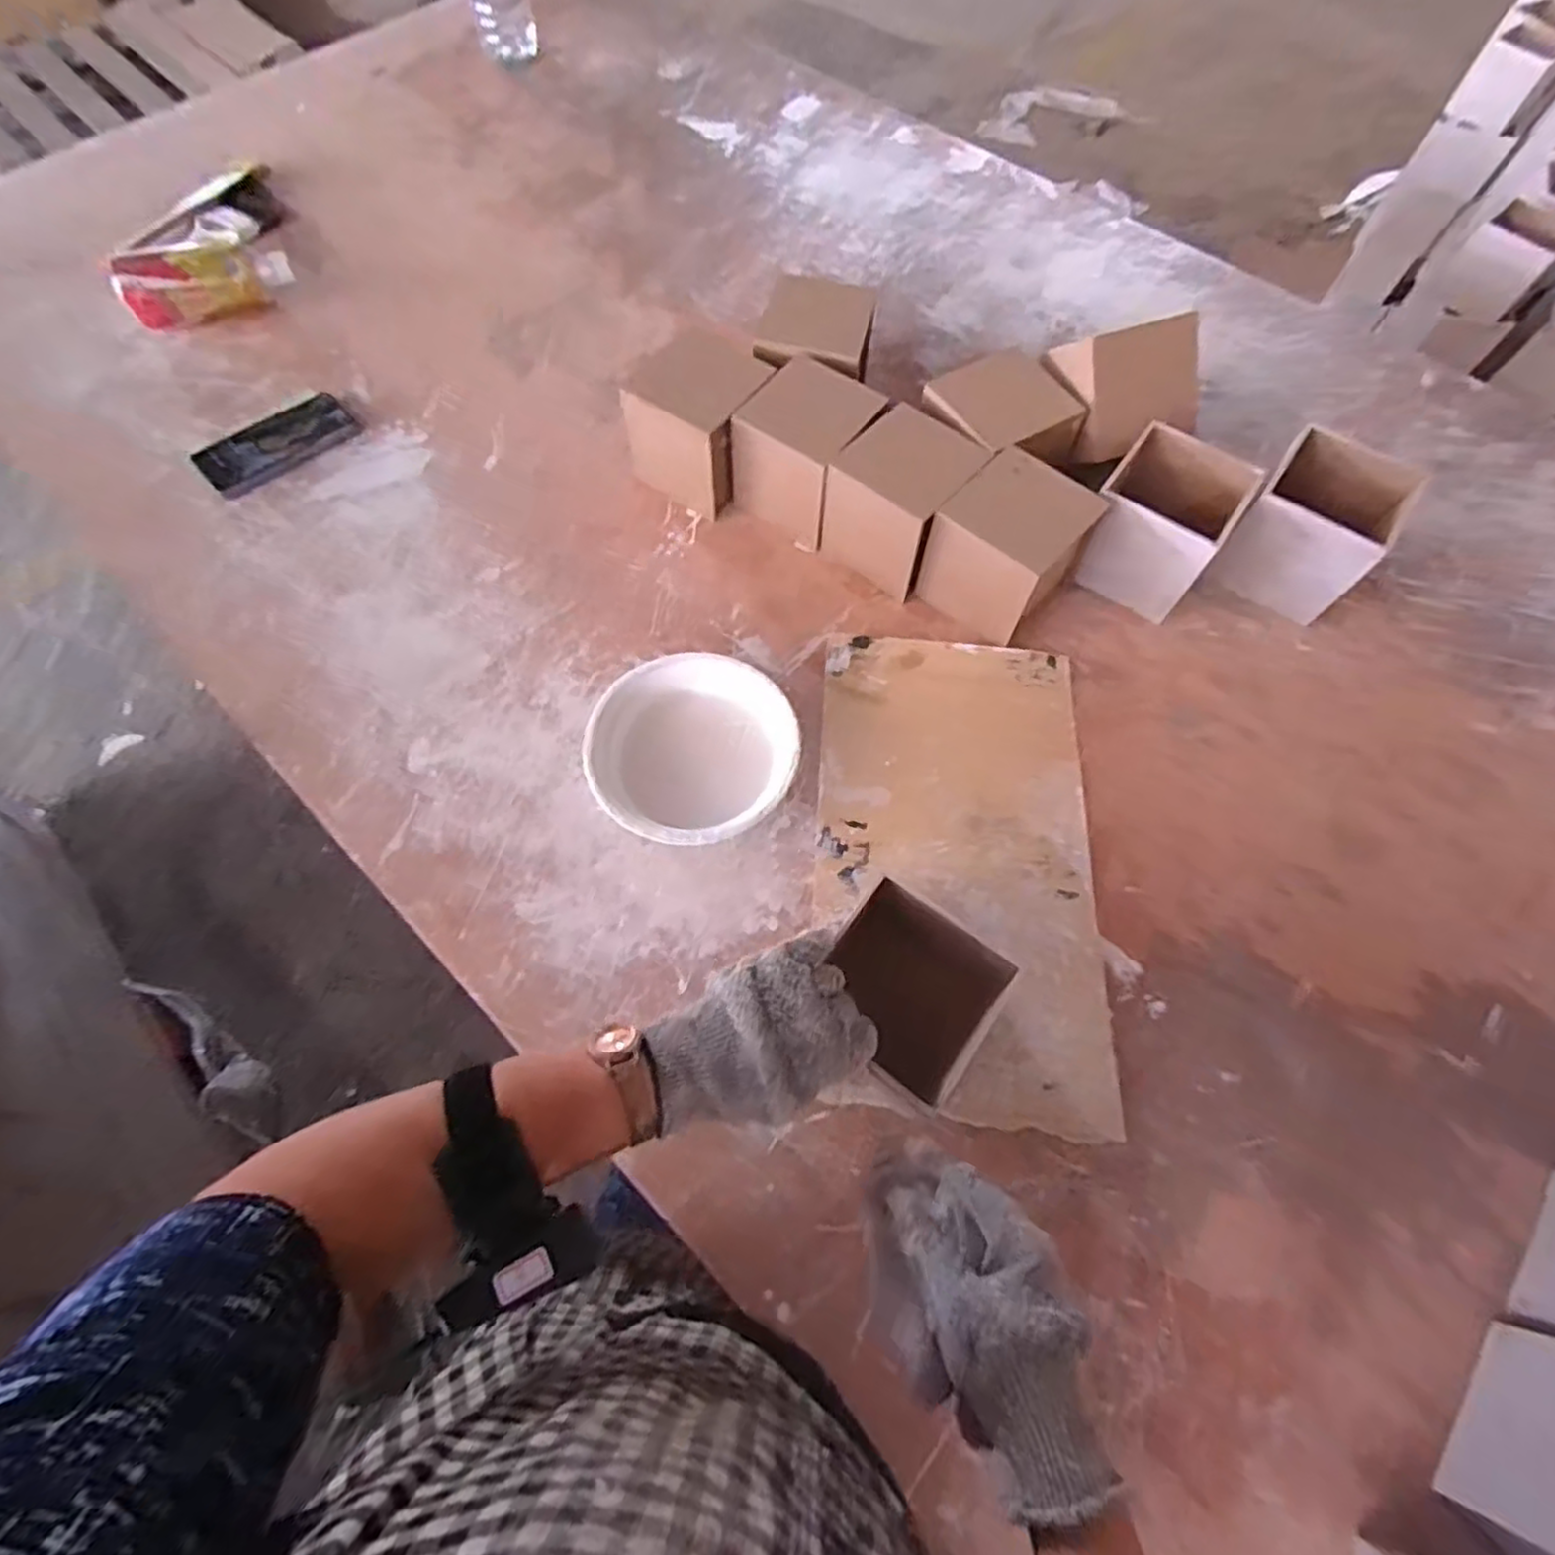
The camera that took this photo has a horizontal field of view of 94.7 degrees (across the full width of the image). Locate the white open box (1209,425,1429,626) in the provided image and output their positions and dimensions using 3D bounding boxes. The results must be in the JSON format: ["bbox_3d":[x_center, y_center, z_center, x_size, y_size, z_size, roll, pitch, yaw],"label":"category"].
[{"bbox_3d":[0.505,-0.234,0.687,0.112,0.108,0.131,36,69,14],"label":"white open box"}]

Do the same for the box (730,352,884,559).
[{"bbox_3d":[0.027,-0.322,0.710,0.110,0.115,0.106,32,68,12],"label":"box"}]

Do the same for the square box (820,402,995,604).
[{"bbox_3d":[0.117,-0.263,0.692,0.106,0.109,0.115,37,69,14],"label":"square box"}]

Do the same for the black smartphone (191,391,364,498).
[{"bbox_3d":[-0.533,-0.360,0.765,0.077,0.017,0.155,39,70,15],"label":"black smartphone"}]

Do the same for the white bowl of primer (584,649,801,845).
[{"bbox_3d":[-0.071,-0.019,0.604,0.166,0.055,0.164,1,65,-1],"label":"white bowl of primer"}]

